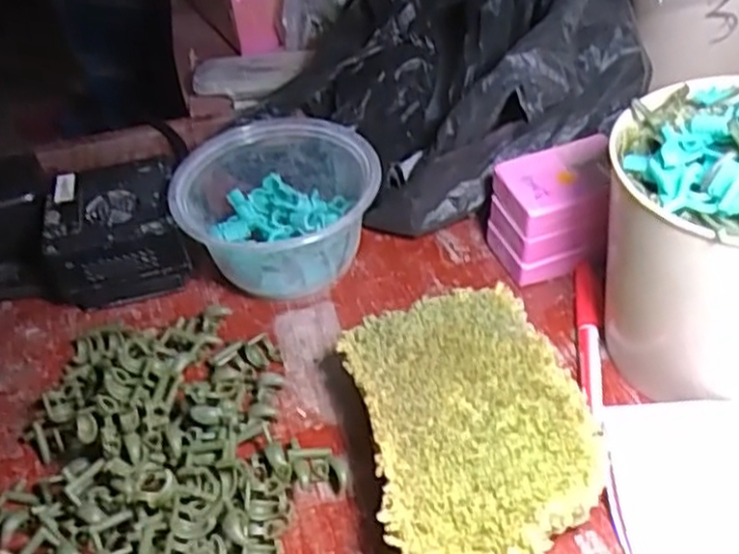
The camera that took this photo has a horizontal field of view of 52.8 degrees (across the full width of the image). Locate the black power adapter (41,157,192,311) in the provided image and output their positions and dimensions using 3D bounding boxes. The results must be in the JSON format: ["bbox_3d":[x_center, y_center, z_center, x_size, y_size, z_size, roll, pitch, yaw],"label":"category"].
[{"bbox_3d":[-0.151,-0.027,0.450,0.080,0.051,0.077,-11,44,-4],"label":"black power adapter"}]

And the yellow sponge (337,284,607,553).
[{"bbox_3d":[0.042,0.067,0.336,0.098,0.043,0.138,-13,45,-6],"label":"yellow sponge"}]

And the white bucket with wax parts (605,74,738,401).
[{"bbox_3d":[0.154,-0.015,0.326,0.110,0.141,0.108,-4,44,4],"label":"white bucket with wax parts"}]

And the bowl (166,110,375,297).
[{"bbox_3d":[-0.050,-0.035,0.436,0.110,0.067,0.111,-4,44,4],"label":"bowl"}]

